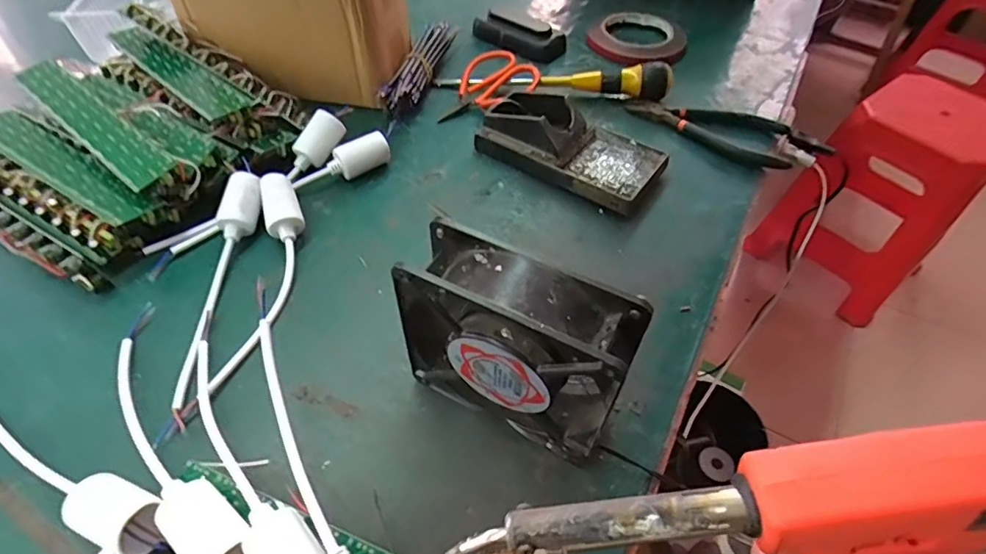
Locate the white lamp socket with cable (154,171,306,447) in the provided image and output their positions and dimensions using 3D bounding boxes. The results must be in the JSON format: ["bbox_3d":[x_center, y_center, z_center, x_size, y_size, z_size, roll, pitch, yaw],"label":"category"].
[{"bbox_3d":[-0.168,0.010,0.362,0.040,0.034,0.205,3,51,1],"label":"white lamp socket with cable"}]

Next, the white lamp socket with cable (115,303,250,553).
[{"bbox_3d":[-0.188,0.086,0.300,0.033,0.034,0.203,-32,59,-25],"label":"white lamp socket with cable"}]

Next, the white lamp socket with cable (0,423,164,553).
[{"bbox_3d":[-0.259,0.098,0.288,0.211,0.032,0.028,21,53,14],"label":"white lamp socket with cable"}]

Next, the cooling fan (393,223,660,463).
[{"bbox_3d":[0.009,0.043,0.286,0.120,0.120,0.046,24,54,17],"label":"cooling fan"}]

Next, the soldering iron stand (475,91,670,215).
[{"bbox_3d":[0.069,-0.120,0.463,0.153,0.046,0.078,30,56,21],"label":"soldering iron stand"}]

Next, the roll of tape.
[{"bbox_3d":[0.166,-0.273,0.594,0.108,0.018,0.114,1,51,-1],"label":"roll of tape"}]

